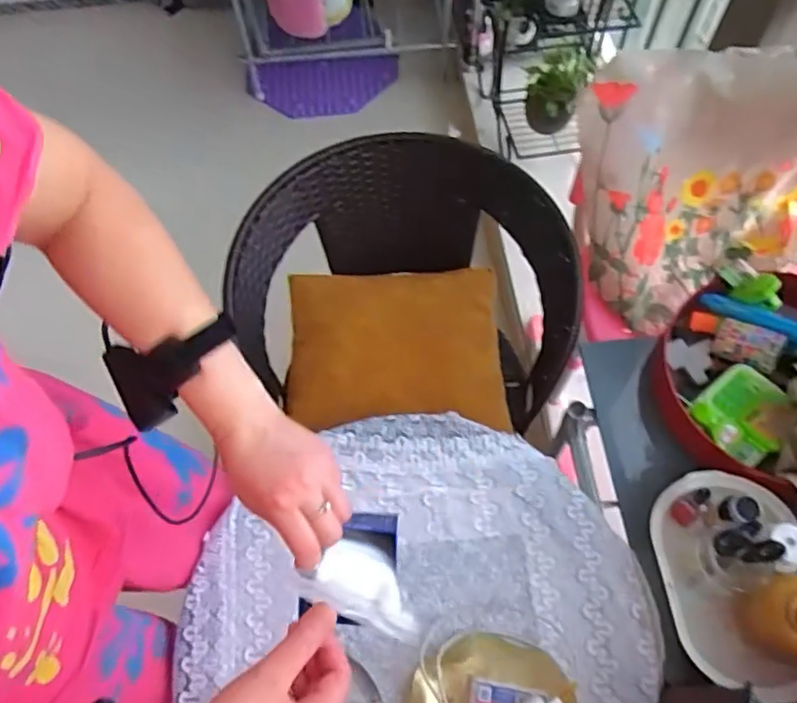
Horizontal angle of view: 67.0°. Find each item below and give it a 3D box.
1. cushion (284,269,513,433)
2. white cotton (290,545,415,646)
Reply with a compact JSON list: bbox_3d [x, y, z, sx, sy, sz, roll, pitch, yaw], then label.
[{"bbox_3d":[-0.013,-0.010,1.011,0.347,0.054,0.302,0,63,1],"label":"cushion"},{"bbox_3d":[-0.025,0.179,0.461,0.093,0.035,0.053,20,65,11],"label":"white cotton"}]

